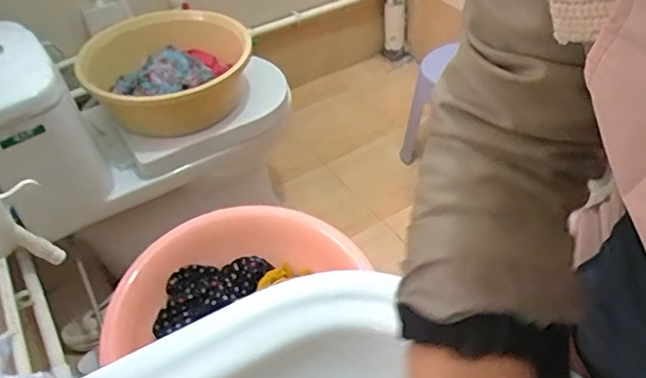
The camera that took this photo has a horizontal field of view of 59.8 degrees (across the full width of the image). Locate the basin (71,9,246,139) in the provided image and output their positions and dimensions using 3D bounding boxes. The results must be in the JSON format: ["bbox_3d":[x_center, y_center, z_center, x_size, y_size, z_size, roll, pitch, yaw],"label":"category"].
[{"bbox_3d":[-0.314,-0.260,1.230,0.368,0.172,0.348,-3,43,3],"label":"basin"}]

